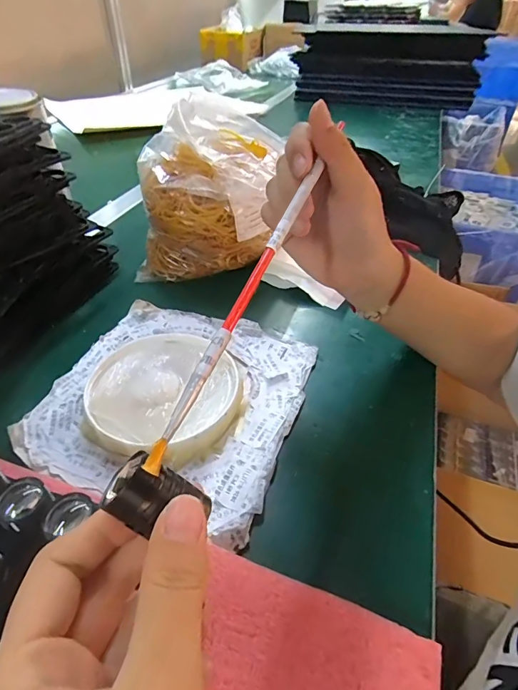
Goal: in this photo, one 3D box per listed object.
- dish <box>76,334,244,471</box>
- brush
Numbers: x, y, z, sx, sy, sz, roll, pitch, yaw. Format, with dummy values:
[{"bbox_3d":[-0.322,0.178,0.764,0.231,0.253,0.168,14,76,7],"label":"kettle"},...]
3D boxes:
[{"bbox_3d":[-0.076,0.036,0.329,0.124,0.019,0.121,0,42,0],"label":"dish"},{"bbox_3d":[-0.002,-0.030,0.192,0.008,0.010,0.194,15,56,16],"label":"brush"}]

